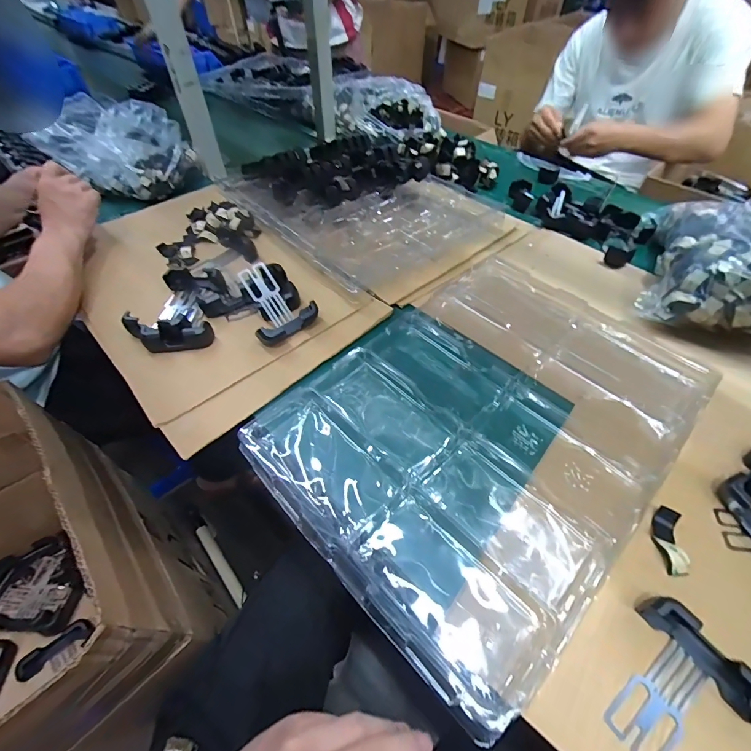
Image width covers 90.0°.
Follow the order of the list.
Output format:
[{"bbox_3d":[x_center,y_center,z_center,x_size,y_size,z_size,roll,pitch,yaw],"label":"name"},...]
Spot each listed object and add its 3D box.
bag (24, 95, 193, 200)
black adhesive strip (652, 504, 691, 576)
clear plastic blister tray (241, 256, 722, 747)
[{"bbox_3d":[-0.559,-0.500,0.820,0.278,0.137,0.203,-25,56,-19],"label":"bag"},{"bbox_3d":[0.306,0.171,0.390,0.025,0.010,0.066,10,52,8],"label":"black adhesive strip"},{"bbox_3d":[0.142,0.042,0.471,0.508,0.034,0.381,-38,62,-25],"label":"clear plastic blister tray"}]

